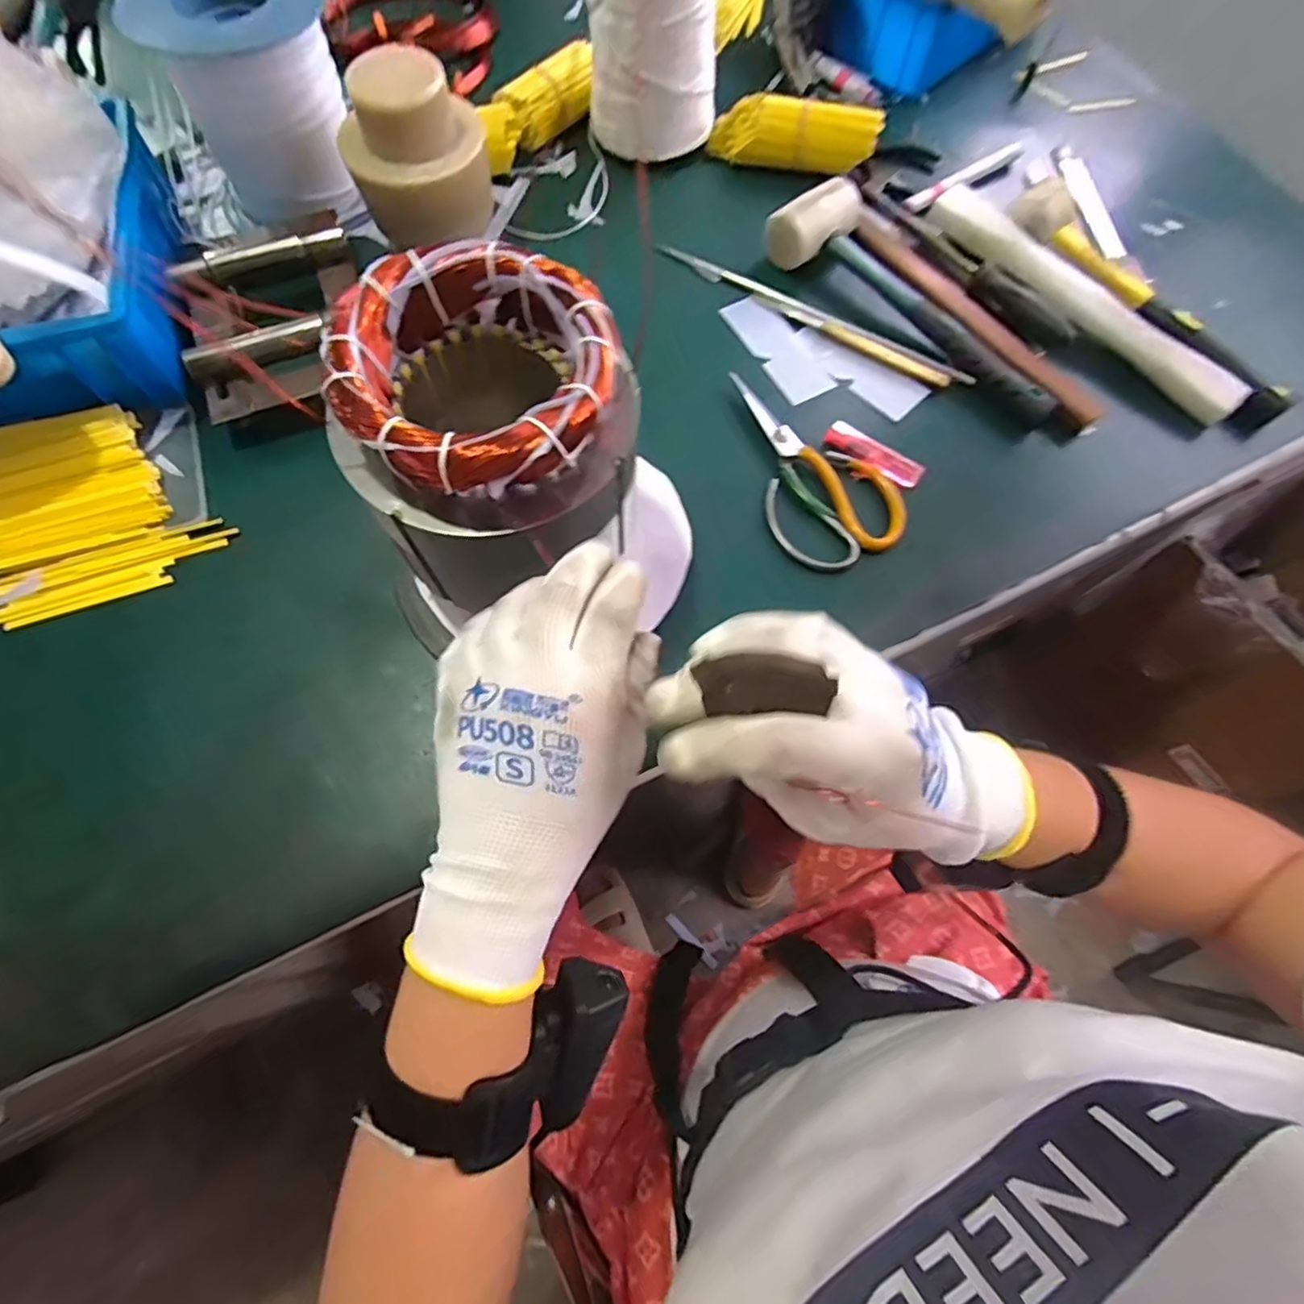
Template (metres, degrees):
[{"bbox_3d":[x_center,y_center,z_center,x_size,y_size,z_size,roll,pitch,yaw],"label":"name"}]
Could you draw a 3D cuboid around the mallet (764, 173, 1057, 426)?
[{"bbox_3d":[0.225,-0.299,0.531,0.285,0.046,0.079,43,75,14],"label":"mallet"}]

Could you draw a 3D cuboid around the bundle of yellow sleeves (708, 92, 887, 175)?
[{"bbox_3d":[0.132,-0.487,0.598,0.156,0.049,0.048,17,71,6],"label":"bundle of yellow sleeves"}]

